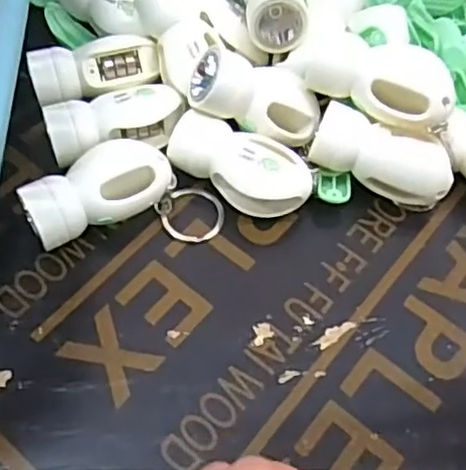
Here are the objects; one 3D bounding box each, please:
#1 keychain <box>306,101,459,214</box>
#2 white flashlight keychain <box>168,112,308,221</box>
[{"bbox_3d":[0.069,-0.034,0.302,0.065,0.025,0.026,24,59,-5],"label":"keychain"},{"bbox_3d":[0.004,-0.033,0.300,0.066,0.024,0.028,25,60,12],"label":"white flashlight keychain"}]

